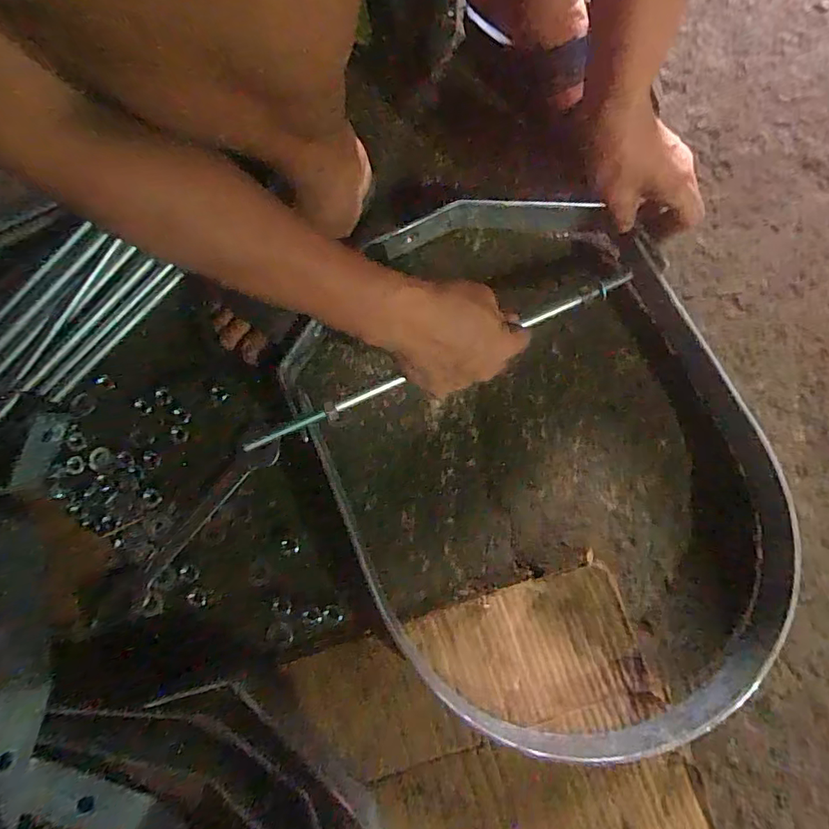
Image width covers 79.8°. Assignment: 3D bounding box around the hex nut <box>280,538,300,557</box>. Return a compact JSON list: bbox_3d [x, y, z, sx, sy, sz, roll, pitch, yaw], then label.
[{"bbox_3d":[-0.123,0.130,0.486,0.018,0.006,0.017,-9,79,0],"label":"hex nut"}]

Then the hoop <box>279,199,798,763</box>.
[{"bbox_3d":[0.126,0.026,0.471,0.399,0.058,0.532,-26,80,-4],"label":"hoop"}]

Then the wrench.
[{"bbox_3d":[-0.213,0.107,0.491,0.035,0.007,0.211,38,82,7],"label":"wrench"}]

